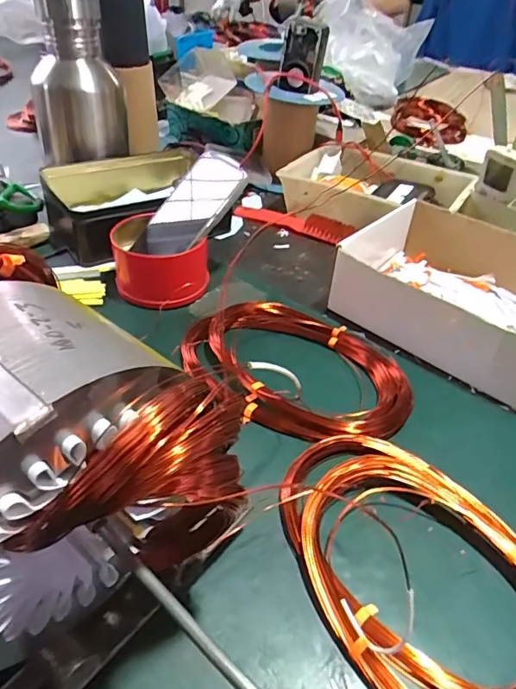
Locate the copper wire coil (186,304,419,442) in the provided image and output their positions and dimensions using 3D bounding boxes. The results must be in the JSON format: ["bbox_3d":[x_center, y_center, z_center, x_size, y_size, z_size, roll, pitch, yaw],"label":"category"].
[{"bbox_3d":[0.036,0.015,0.470,0.151,0.026,0.215,-29,51,-32],"label":"copper wire coil"}]

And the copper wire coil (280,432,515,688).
[{"bbox_3d":[0.110,0.152,0.326,0.144,0.023,0.231,-26,49,-29],"label":"copper wire coil"}]

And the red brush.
[{"bbox_3d":[0.049,-0.176,0.707,0.175,0.029,0.036,25,46,23],"label":"red brush"}]

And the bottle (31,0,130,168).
[{"bbox_3d":[-0.249,-0.354,0.679,0.121,0.198,0.124,-8,43,-12],"label":"bottle"}]

